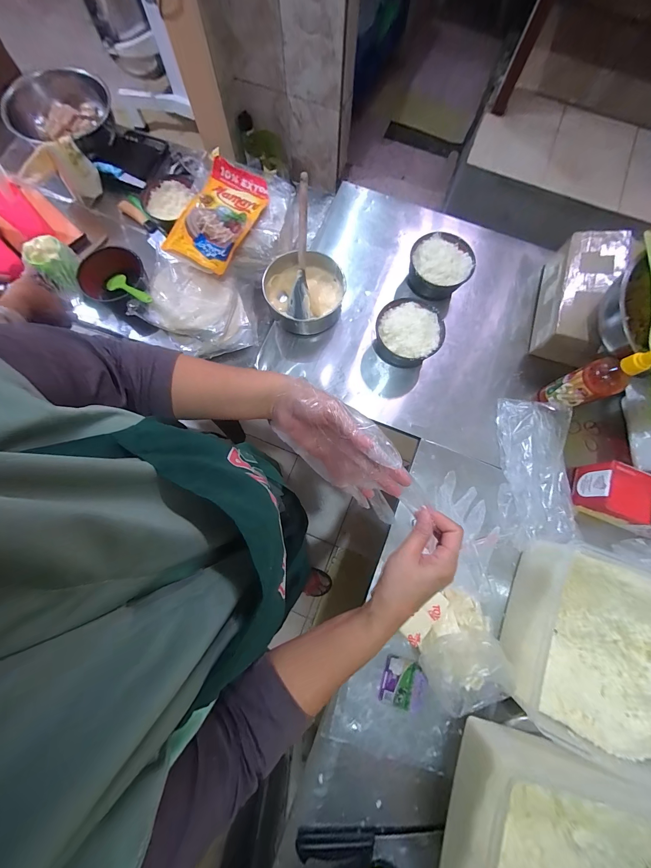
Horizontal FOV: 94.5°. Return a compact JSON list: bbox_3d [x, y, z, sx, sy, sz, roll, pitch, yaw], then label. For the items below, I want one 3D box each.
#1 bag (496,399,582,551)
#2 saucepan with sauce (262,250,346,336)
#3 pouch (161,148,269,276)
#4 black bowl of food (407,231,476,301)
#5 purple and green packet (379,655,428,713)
[{"bbox_3d":[0.423,0.072,0.607,0.125,0.055,0.283,4,77,0],"label":"bag"},{"bbox_3d":[-0.048,-0.316,0.678,0.174,0.062,0.171,0,77,-1],"label":"saucepan with sauce"},{"bbox_3d":[-0.231,-0.477,0.651,0.155,0.026,0.255,26,78,4],"label":"pouch"},{"bbox_3d":[0.263,-0.384,0.703,0.133,0.086,0.136,0,77,-1],"label":"black bowl of food"},{"bbox_3d":[0.140,0.447,0.536,0.077,0.008,0.077,15,77,2],"label":"purple and green packet"}]

